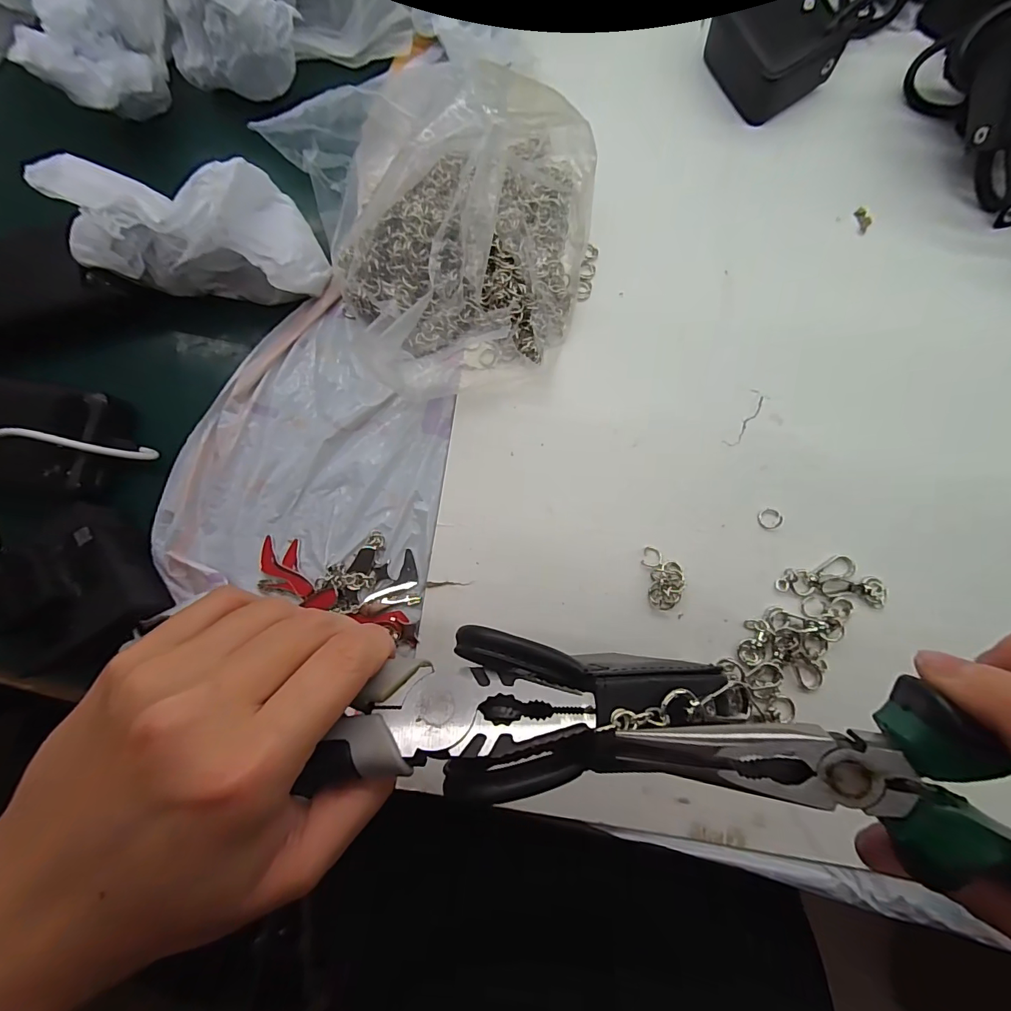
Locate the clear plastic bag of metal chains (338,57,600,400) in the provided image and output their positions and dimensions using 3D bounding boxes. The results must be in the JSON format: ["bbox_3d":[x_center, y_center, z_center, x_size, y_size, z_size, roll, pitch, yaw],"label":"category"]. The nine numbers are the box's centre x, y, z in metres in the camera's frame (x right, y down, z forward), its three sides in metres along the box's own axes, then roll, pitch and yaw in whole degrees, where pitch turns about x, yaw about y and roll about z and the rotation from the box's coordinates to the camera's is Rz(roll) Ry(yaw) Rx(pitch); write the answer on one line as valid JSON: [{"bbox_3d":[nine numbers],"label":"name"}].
[{"bbox_3d":[-0.025,-0.169,0.278,0.164,0.059,0.188,6,81,4],"label":"clear plastic bag of metal chains"}]

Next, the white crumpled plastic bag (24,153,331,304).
[{"bbox_3d":[-0.192,-0.174,0.276,0.139,0.072,0.066,5,81,4],"label":"white crumpled plastic bag"}]

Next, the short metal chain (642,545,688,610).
[{"bbox_3d":[0.098,0.043,0.268,0.024,0.009,0.037,-7,81,2],"label":"short metal chain"}]

